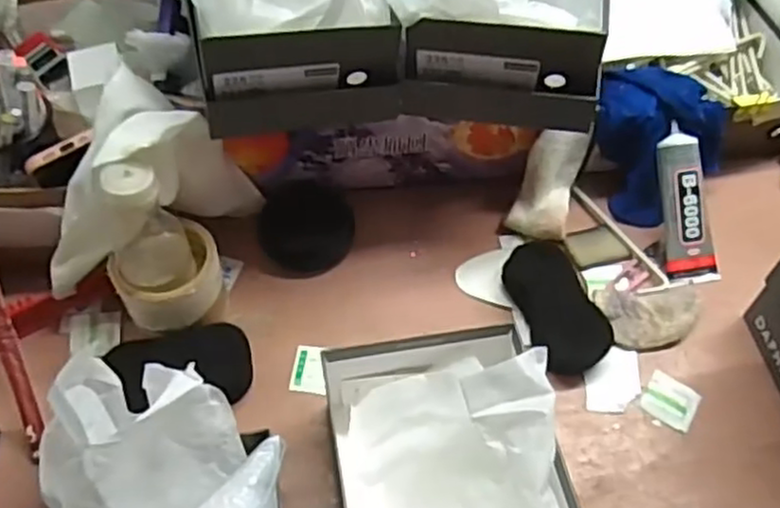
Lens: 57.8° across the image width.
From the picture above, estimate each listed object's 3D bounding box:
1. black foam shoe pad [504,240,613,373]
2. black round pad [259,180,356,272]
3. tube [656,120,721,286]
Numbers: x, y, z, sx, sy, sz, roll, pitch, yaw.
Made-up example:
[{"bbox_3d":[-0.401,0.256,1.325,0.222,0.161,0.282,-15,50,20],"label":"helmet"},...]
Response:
[{"bbox_3d":[0.153,0.041,0.663,0.064,0.031,0.142,-10,54,-9],"label":"black foam shoe pad"},{"bbox_3d":[-0.083,-0.028,0.709,0.090,0.008,0.090,1,85,-6],"label":"black round pad"},{"bbox_3d":[0.290,-0.046,0.692,0.051,0.027,0.151,-9,93,-8],"label":"tube"}]

